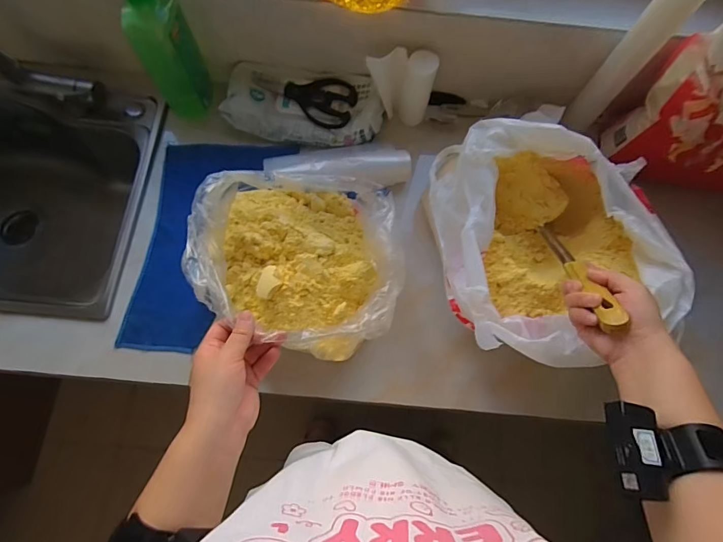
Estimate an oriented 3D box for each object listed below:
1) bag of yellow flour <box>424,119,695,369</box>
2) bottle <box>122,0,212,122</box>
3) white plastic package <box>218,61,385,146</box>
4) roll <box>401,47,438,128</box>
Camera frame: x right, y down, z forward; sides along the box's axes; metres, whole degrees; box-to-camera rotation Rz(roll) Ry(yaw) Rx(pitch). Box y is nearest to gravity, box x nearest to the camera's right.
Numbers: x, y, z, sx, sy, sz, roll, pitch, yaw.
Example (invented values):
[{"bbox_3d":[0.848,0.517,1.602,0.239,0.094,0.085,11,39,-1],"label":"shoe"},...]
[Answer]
[{"bbox_3d":[0.251,-0.046,0.568,0.278,0.137,0.346,-8,73,-5],"label":"bag of yellow flour"},{"bbox_3d":[-0.303,-0.356,0.614,0.084,0.252,0.082,-6,73,-4],"label":"bottle"},{"bbox_3d":[-0.101,-0.296,0.710,0.276,0.051,0.131,8,73,0],"label":"white plastic package"},{"bbox_3d":[0.096,-0.315,0.690,0.054,0.126,0.045,20,73,4],"label":"roll"}]

